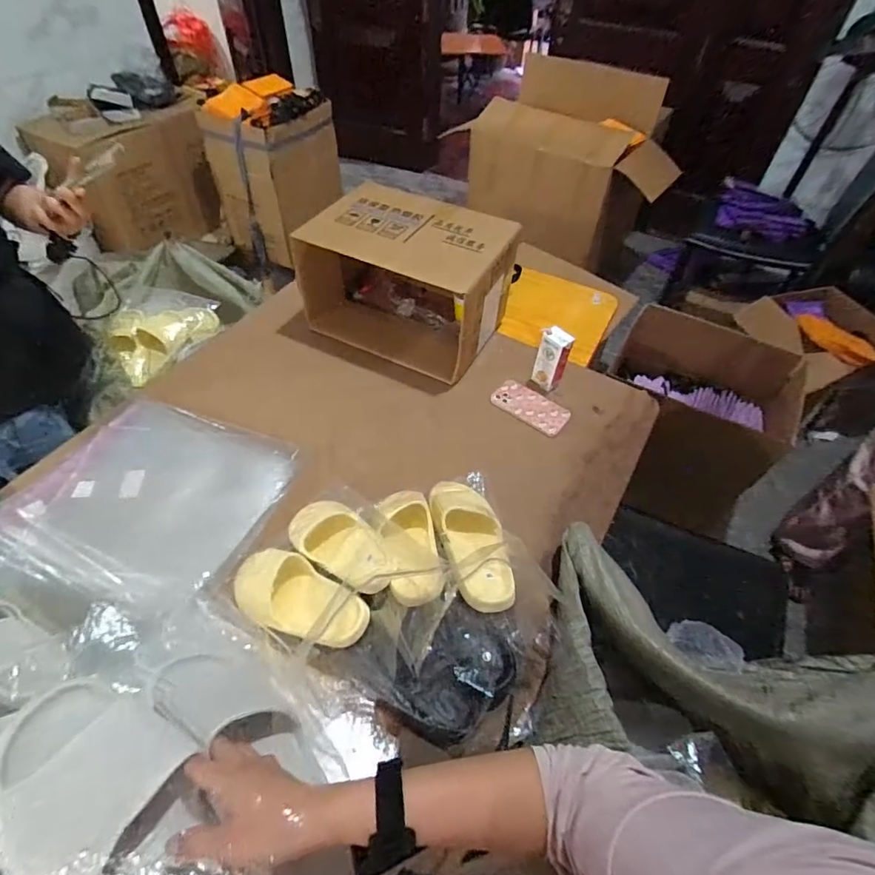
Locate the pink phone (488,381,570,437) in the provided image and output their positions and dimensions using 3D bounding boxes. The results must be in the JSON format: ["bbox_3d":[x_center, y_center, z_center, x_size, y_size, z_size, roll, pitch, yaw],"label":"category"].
[{"bbox_3d":[0.195,-0.064,0.998,0.160,0.015,0.088,37,66,21],"label":"pink phone"}]

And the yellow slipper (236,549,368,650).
[{"bbox_3d":[-0.216,0.241,0.702,0.239,0.057,0.105,25,54,17],"label":"yellow slipper"}]

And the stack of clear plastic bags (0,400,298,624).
[{"bbox_3d":[-0.518,0.110,0.808,0.414,0.023,0.390,14,52,9],"label":"stack of clear plastic bags"}]

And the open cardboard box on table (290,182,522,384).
[{"bbox_3d":[-0.066,-0.343,1.053,0.400,0.260,0.251,21,53,14],"label":"open cardboard box on table"}]

